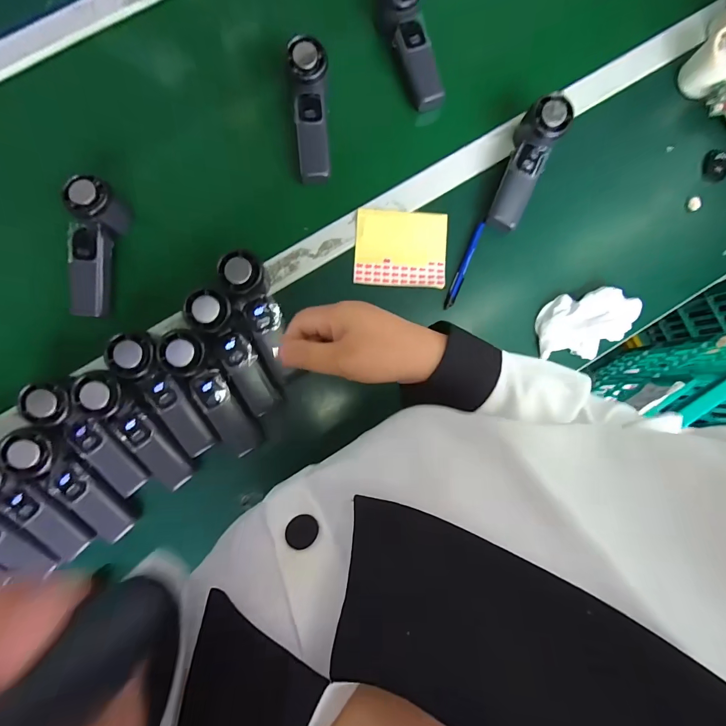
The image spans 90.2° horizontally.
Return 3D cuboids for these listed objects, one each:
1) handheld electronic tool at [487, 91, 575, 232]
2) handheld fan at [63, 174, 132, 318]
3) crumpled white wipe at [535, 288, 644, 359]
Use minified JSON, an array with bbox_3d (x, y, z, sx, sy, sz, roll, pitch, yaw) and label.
[{"bbox_3d":[0.211,-0.255,0.474,0.050,0.044,0.165,22,100,0],"label":"handheld electronic tool"},{"bbox_3d":[-0.337,-0.142,0.454,0.051,0.050,0.162,9,97,-1],"label":"handheld fan"},{"bbox_3d":[0.297,-0.052,0.477,0.127,0.023,0.083,-11,86,-2],"label":"crumpled white wipe"}]

